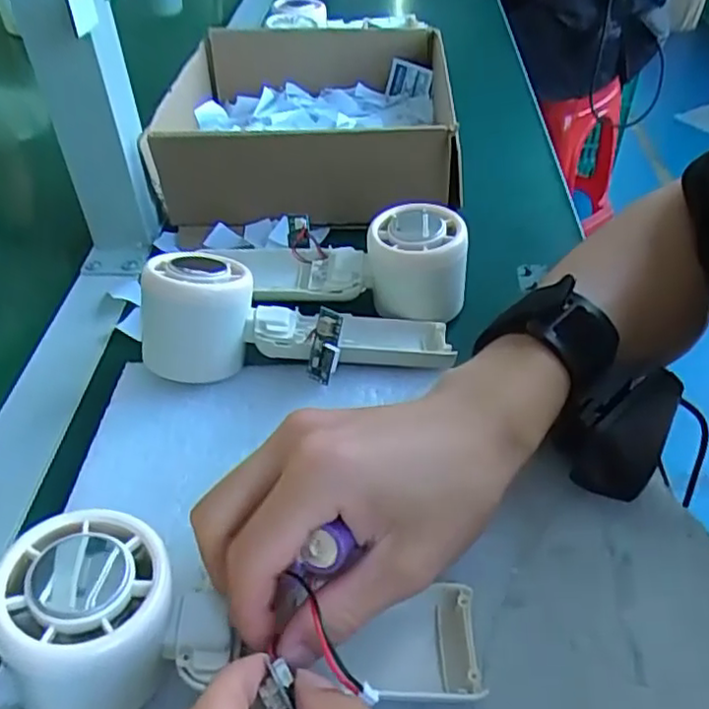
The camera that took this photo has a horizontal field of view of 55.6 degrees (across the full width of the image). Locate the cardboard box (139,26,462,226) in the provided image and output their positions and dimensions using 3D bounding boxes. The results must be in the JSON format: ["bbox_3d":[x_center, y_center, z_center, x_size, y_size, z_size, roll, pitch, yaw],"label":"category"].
[{"bbox_3d":[-0.034,-0.193,0.538,0.213,0.076,0.235,0,44,1],"label":"cardboard box"}]

